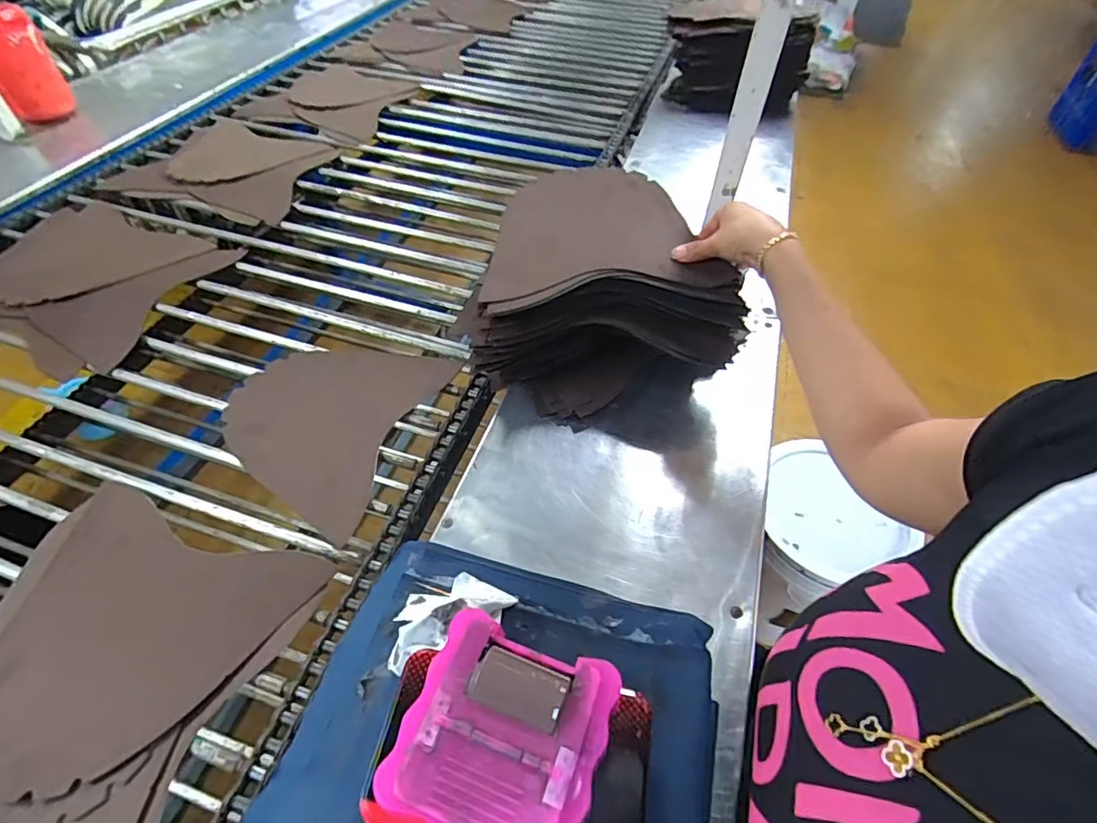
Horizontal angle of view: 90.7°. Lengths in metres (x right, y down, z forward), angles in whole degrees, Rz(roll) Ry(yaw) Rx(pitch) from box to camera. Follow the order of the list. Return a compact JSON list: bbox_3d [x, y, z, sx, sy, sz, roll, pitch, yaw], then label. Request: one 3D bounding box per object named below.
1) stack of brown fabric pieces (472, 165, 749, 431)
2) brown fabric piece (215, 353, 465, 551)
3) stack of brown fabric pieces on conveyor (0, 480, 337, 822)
[{"bbox_3d":[0.075,-0.139,0.630,0.259,0.141,0.277,10,50,7],"label":"stack of brown fabric pieces"},{"bbox_3d":[-0.251,-0.007,0.619,0.228,0.017,0.247,20,52,15],"label":"brown fabric piece"},{"bbox_3d":[-0.375,0.210,0.435,0.266,0.013,0.286,15,51,11],"label":"stack of brown fabric pieces on conveyor"}]

